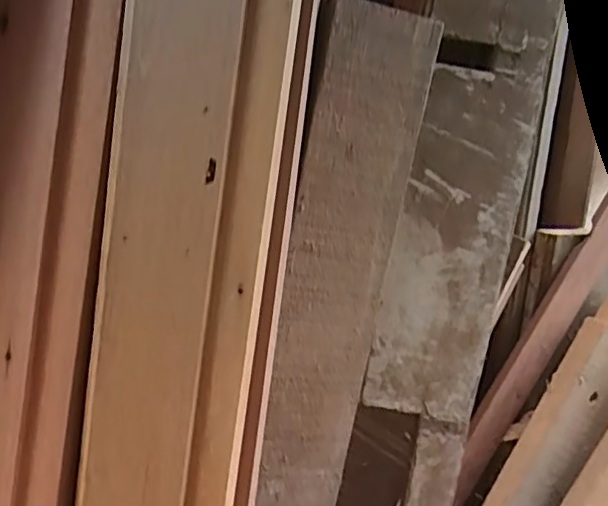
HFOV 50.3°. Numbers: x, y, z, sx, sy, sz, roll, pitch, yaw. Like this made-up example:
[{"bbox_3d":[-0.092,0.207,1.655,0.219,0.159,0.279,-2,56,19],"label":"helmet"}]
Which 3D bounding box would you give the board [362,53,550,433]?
[{"bbox_3d":[0.161,-0.007,0.697,0.125,0.393,0.018,10,10,-5],"label":"board"}]

